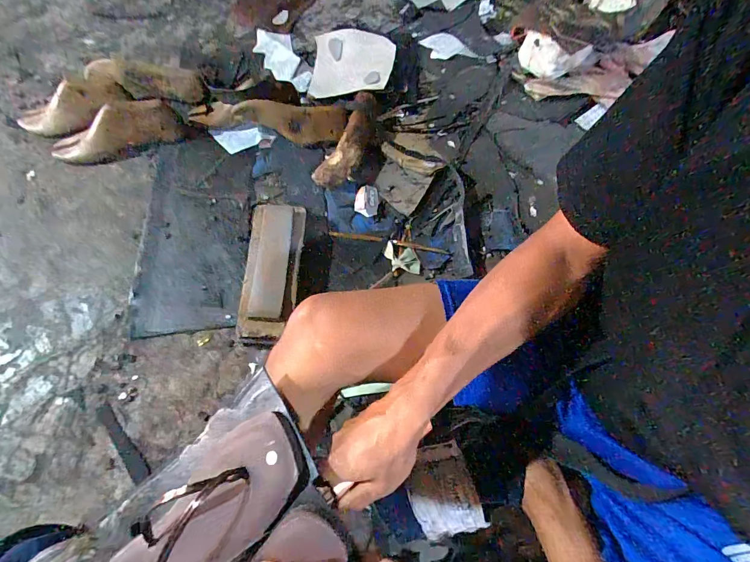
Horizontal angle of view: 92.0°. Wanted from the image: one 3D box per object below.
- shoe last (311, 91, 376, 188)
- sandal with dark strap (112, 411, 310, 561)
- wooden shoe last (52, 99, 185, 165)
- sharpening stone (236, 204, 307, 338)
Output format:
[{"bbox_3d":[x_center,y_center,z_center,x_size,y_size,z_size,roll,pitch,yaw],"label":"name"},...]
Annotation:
[{"bbox_3d":[-0.042,-0.293,0.743,0.073,0.047,0.262,20,67,8],"label":"shoe last"},{"bbox_3d":[-0.176,0.235,0.339,0.267,0.046,0.095,-43,70,6],"label":"sandal with dark strap"},{"bbox_3d":[-0.518,-0.295,0.720,0.249,0.079,0.065,-16,65,-13],"label":"wooden shoe last"},{"bbox_3d":[-0.168,-0.020,0.610,0.087,0.053,0.241,0,66,0],"label":"sharpening stone"}]

